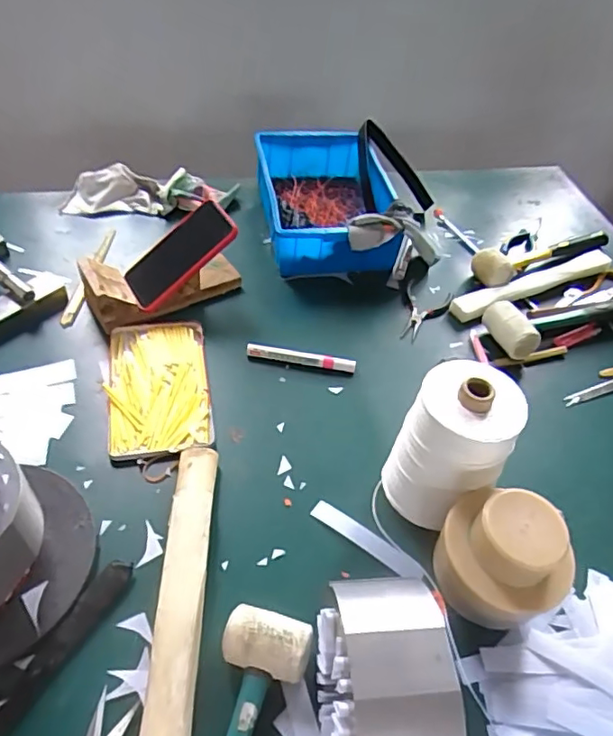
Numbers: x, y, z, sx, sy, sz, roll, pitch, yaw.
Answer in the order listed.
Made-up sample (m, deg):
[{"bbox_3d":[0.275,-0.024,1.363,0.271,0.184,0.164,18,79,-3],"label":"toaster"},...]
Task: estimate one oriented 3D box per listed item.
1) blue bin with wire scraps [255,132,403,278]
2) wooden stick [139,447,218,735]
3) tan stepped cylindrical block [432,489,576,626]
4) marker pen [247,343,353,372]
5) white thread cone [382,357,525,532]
[{"bbox_3d":[0.023,-0.269,0.910,0.207,0.102,0.283,-2,49,-8],"label":"blue bin with wire scraps"},{"bbox_3d":[-0.113,0.221,0.499,0.040,0.030,0.329,2,48,-5],"label":"wooden stick"},{"bbox_3d":[0.168,0.172,0.504,0.101,0.125,0.098,3,48,-4],"label":"tan stepped cylindrical block"},{"bbox_3d":[-0.007,-0.012,0.724,0.140,0.017,0.014,9,48,1],"label":"marker pen"},{"bbox_3d":[0.139,0.086,0.555,0.096,0.174,0.089,3,48,-4],"label":"white thread cone"}]

